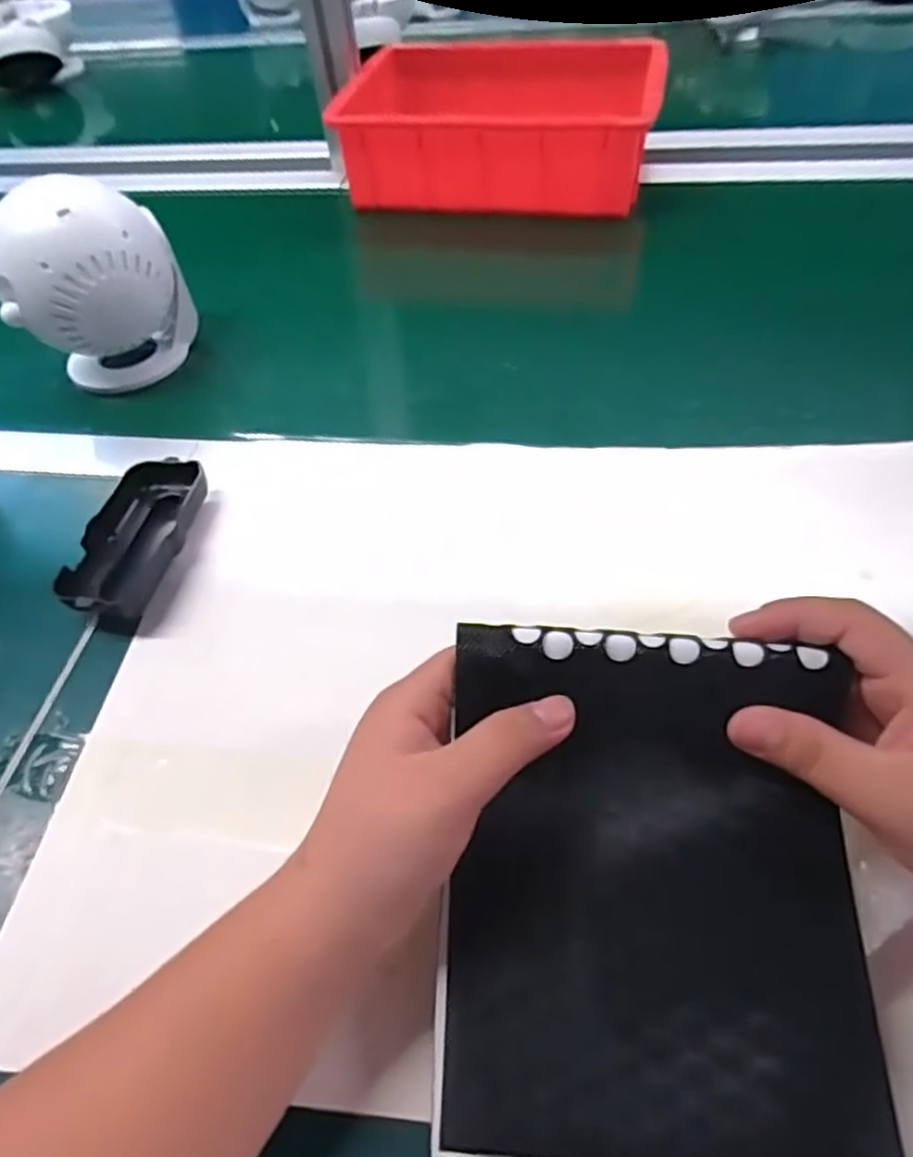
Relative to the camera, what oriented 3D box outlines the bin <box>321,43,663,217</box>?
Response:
[{"bbox_3d":[0.039,-0.441,0.677,0.290,0.086,0.183,9,53,13],"label":"bin"}]

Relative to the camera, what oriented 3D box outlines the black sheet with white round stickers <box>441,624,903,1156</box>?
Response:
[{"bbox_3d":[0.064,0.100,0.232,0.131,0.023,0.160,2,78,9],"label":"black sheet with white round stickers"}]

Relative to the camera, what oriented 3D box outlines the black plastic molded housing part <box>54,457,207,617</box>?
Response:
[{"bbox_3d":[-0.187,-0.022,0.415,0.050,0.031,0.115,7,52,12],"label":"black plastic molded housing part"}]

